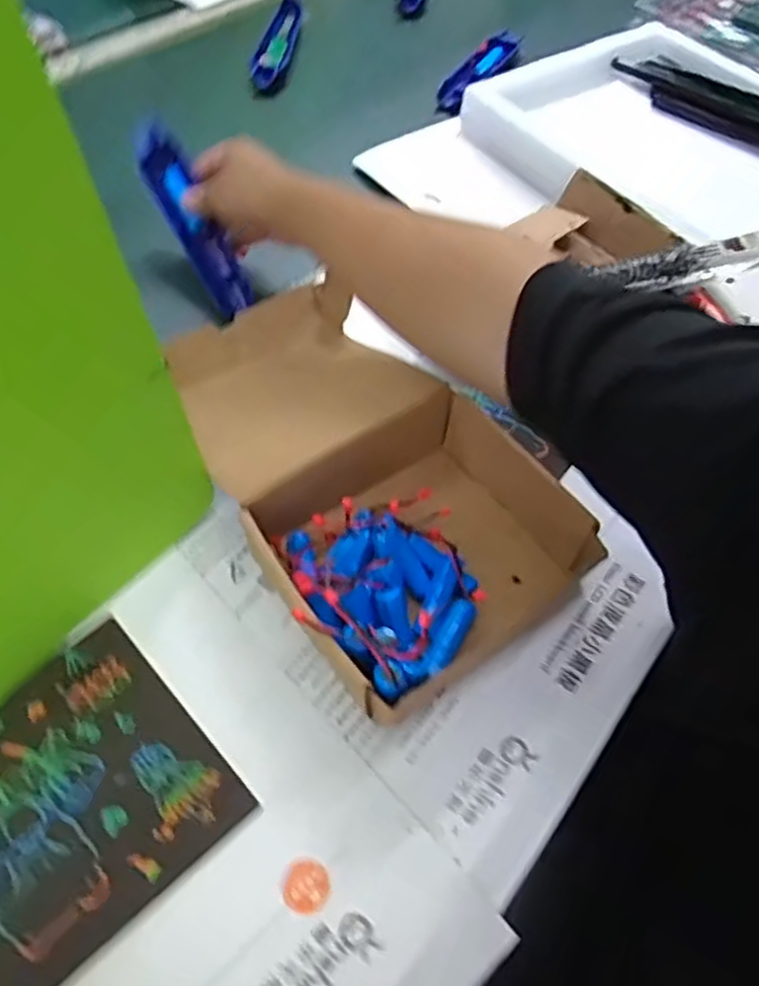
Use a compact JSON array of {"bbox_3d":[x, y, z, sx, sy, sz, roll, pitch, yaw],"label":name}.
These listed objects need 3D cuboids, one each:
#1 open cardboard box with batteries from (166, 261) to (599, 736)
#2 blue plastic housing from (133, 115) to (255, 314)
[{"bbox_3d":[-0.020,-0.029,0.457,0.176,0.053,0.309,-28,62,-21],"label":"open cardboard box with batteries"},{"bbox_3d":[-0.152,-0.221,0.569,0.033,0.026,0.168,-27,86,-21],"label":"blue plastic housing"}]

